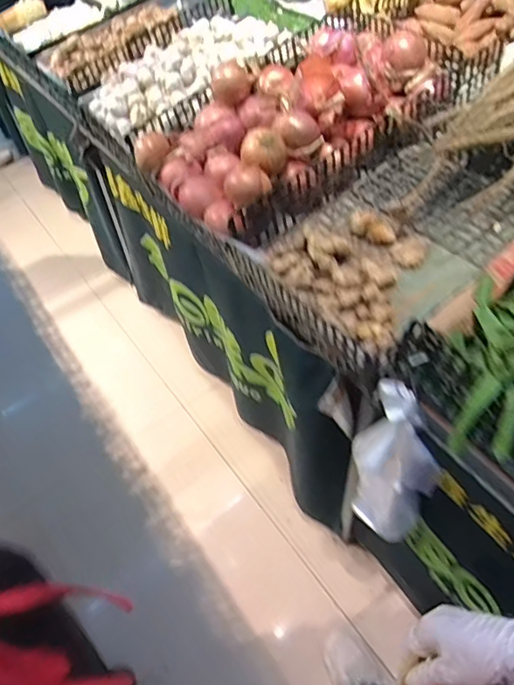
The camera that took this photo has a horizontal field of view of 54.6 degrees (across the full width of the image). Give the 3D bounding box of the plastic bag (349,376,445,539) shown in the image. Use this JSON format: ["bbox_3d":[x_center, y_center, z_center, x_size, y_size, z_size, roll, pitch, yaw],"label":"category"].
[{"bbox_3d":[0.220,0.208,0.828,0.142,0.373,0.060,35,60,30],"label":"plastic bag"}]

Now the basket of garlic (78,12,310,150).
[{"bbox_3d":[-0.182,-0.700,1.283,0.520,0.121,0.414,-32,54,-21],"label":"basket of garlic"}]

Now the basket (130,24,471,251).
[{"bbox_3d":[0.083,-0.487,1.064,0.646,0.178,0.474,-29,53,-19],"label":"basket"}]

